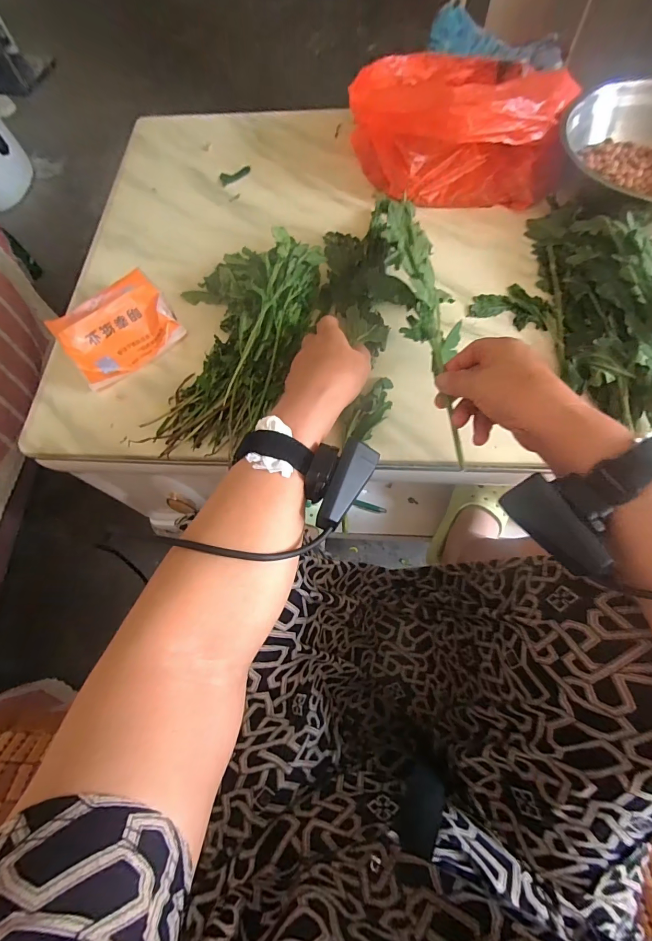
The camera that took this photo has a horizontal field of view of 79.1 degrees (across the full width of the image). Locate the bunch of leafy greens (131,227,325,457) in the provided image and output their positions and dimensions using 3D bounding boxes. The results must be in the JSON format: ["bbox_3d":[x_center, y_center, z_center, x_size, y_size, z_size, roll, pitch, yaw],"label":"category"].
[{"bbox_3d":[-0.107,-0.150,0.450,0.173,0.065,0.269,10,70,7],"label":"bunch of leafy greens"}]

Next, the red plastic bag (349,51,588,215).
[{"bbox_3d":[0.179,-0.497,0.544,0.279,0.107,0.234,7,69,5],"label":"red plastic bag"}]

